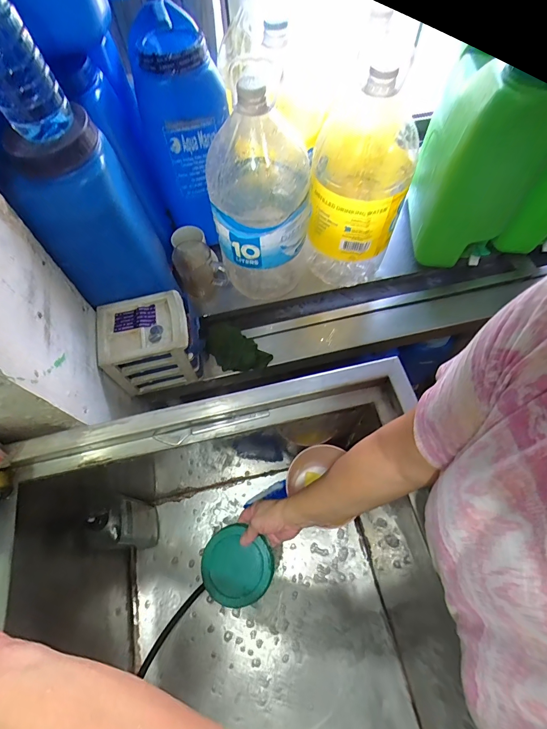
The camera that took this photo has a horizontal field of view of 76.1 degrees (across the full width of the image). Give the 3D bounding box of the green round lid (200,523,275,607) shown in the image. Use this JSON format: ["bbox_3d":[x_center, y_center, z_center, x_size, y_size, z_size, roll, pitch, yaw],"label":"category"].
[{"bbox_3d":[-0.065,0.344,0.595,0.118,0.016,0.118,-4,71,10],"label":"green round lid"}]

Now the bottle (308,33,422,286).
[{"bbox_3d":[0.173,-0.355,0.726,0.193,0.385,0.226,18,65,10],"label":"bottle"}]

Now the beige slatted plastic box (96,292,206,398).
[{"bbox_3d":[-0.239,-0.043,0.720,0.177,0.144,0.133,-14,64,-6],"label":"beige slatted plastic box"}]

